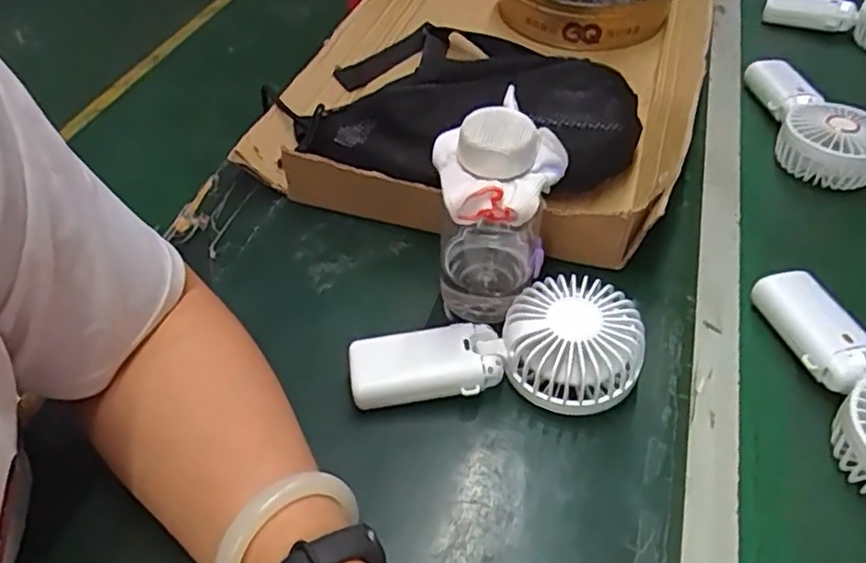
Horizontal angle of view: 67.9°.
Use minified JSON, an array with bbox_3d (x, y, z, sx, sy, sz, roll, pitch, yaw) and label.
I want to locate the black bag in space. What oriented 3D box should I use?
[{"bbox_3d":[0.026,-0.143,0.531,0.308,0.083,0.110,-2,48,-1],"label":"black bag"}]

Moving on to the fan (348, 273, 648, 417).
[{"bbox_3d":[0.039,0.047,0.405,0.175,0.050,0.075,-5,49,-6],"label":"fan"}]

